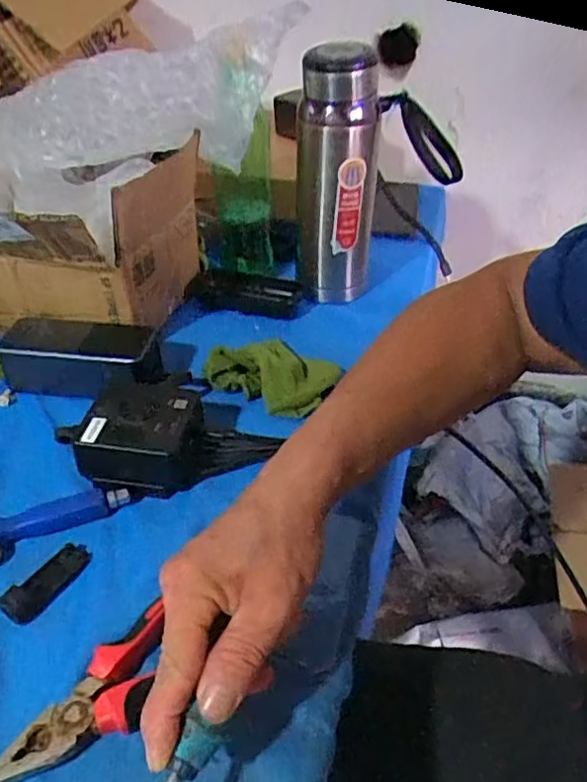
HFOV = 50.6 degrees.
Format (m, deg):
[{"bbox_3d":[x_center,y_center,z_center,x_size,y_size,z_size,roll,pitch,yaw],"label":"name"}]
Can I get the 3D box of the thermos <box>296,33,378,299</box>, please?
[{"bbox_3d":[0.042,-0.210,0.604,0.073,0.210,0.060,-13,40,-15],"label":"thermos"}]

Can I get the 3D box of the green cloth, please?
[{"bbox_3d":[-0.017,-0.018,0.543,0.093,0.029,0.078,21,44,25],"label":"green cloth"}]

